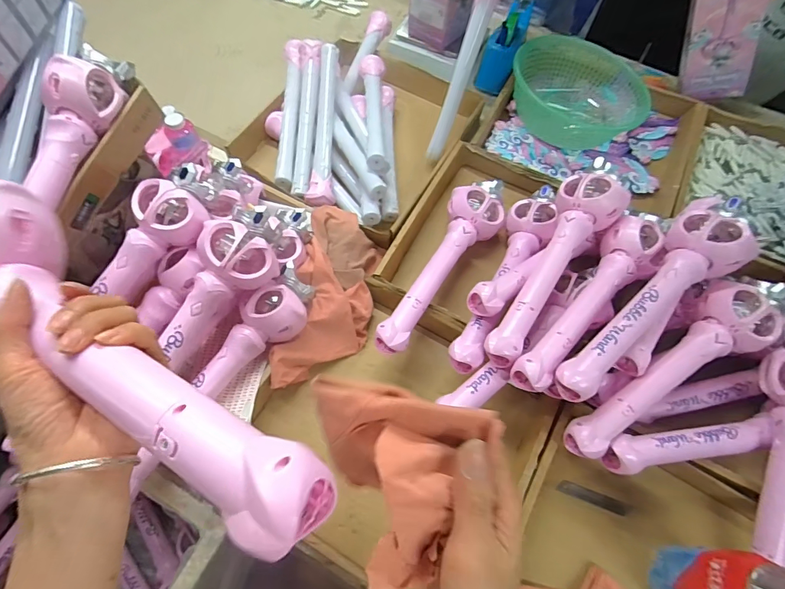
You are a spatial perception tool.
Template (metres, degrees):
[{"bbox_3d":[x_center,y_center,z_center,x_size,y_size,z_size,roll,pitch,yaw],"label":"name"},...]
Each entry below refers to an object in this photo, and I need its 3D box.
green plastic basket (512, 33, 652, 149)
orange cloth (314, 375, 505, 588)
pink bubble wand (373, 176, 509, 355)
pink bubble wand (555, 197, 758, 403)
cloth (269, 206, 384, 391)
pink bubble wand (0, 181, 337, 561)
[{"bbox_3d":[0.380,-0.424,0.859,0.268,0.093,0.243,22,65,10],"label":"green plastic basket"},{"bbox_3d":[-0.004,0.105,0.236,0.099,0.044,0.096,15,64,6],"label":"orange cloth"},{"bbox_3d":[0.090,-0.055,0.668,0.097,0.057,0.363,24,66,10],"label":"pink bubble wand"},{"bbox_3d":[0.347,0.003,0.552,0.359,0.081,0.097,-40,71,-18],"label":"pink bubble wand"},{"bbox_3d":[-0.093,0.008,0.654,0.116,0.078,0.282,10,64,4],"label":"cloth"},{"bbox_3d":[-0.177,0.036,0.241,0.325,0.064,0.117,26,66,18],"label":"pink bubble wand"}]

